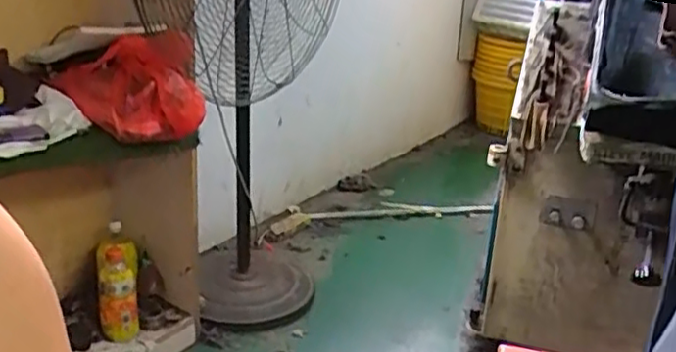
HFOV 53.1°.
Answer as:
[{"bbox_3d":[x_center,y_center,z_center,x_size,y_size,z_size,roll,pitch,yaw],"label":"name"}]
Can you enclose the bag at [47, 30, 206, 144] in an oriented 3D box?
[{"bbox_3d":[-0.430,-0.187,1.368,0.308,0.184,0.178,0,20,-10],"label":"bag"}]

